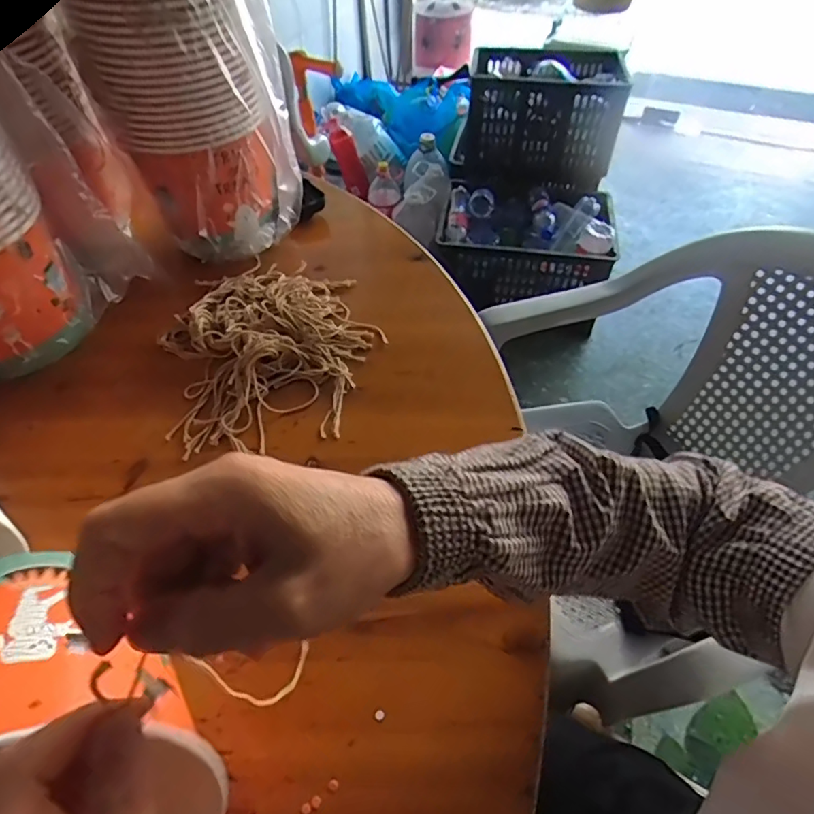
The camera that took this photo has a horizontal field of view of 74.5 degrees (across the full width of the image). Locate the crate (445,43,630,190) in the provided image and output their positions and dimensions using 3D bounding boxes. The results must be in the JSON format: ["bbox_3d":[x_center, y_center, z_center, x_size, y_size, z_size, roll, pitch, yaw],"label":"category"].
[{"bbox_3d":[0.394,-0.866,1.613,0.457,0.288,0.316,11,52,9],"label":"crate"}]

